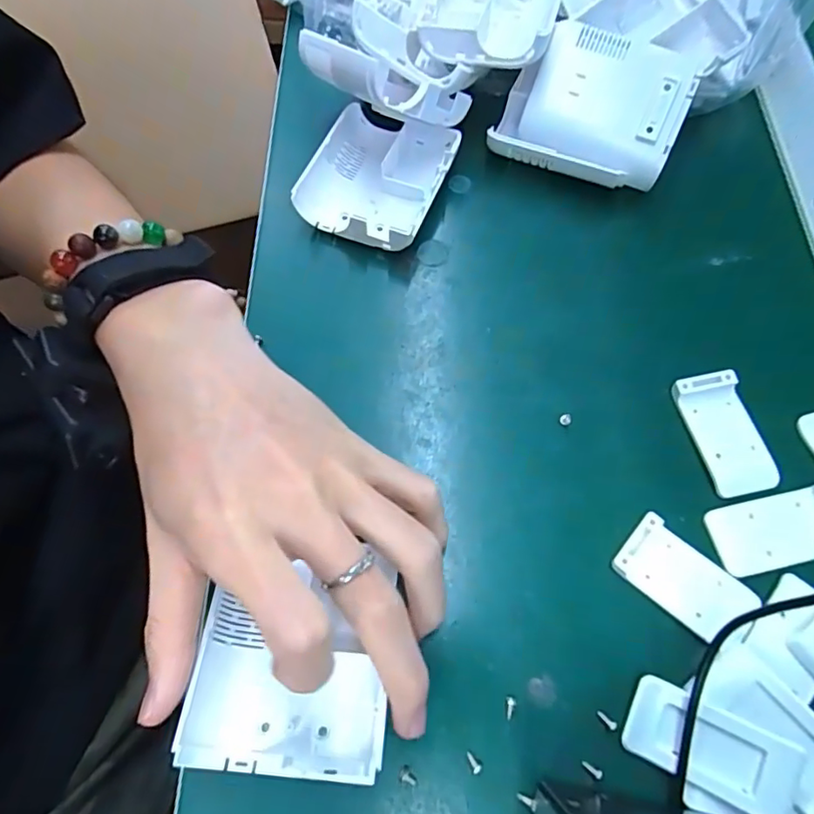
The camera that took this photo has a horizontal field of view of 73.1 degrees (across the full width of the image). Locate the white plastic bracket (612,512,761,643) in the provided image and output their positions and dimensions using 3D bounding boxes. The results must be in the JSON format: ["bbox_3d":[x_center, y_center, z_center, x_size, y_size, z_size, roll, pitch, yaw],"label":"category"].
[{"bbox_3d":[0.111,0.070,0.222,0.050,0.007,0.028,40,73,16],"label":"white plastic bracket"}]

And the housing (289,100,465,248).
[{"bbox_3d":[-0.015,-0.123,0.301,0.067,0.027,0.077,20,69,9],"label":"housing"}]

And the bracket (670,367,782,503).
[{"bbox_3d":[0.144,0.011,0.247,0.028,0.009,0.055,-13,67,-4],"label":"bracket"}]

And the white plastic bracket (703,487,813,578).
[{"bbox_3d":[0.158,0.051,0.229,0.055,0.004,0.027,-12,67,-4],"label":"white plastic bracket"}]

